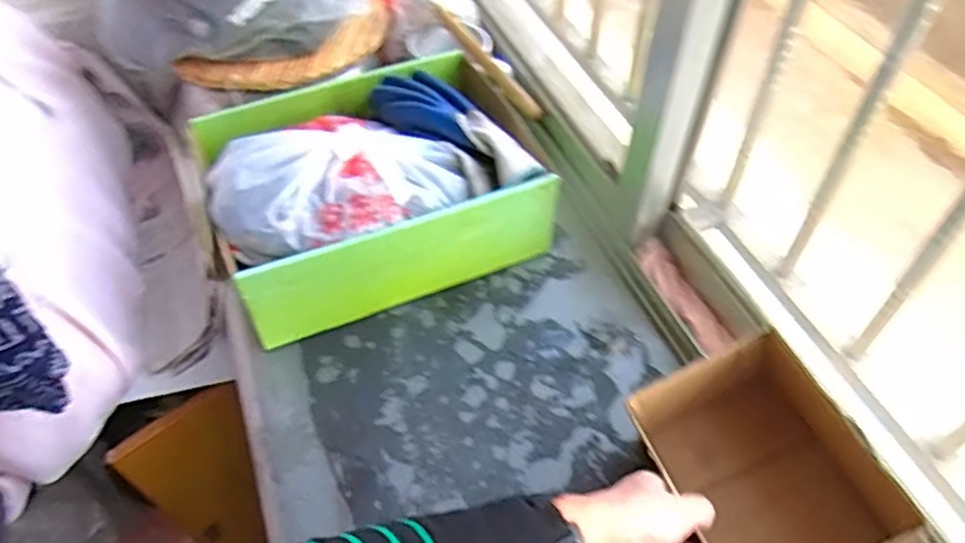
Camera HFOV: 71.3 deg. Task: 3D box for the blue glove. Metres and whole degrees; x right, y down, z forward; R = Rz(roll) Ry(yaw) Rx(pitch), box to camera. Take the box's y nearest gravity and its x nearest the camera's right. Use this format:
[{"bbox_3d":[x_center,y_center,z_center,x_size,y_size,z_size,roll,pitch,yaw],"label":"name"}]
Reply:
[{"bbox_3d":[-0.025,-0.150,0.731,0.092,0.055,0.208,-36,59,-25],"label":"blue glove"}]

